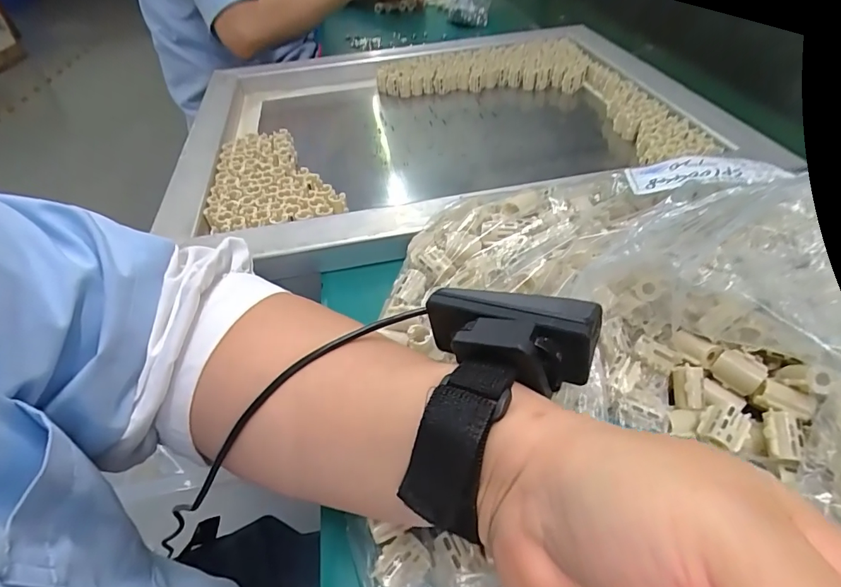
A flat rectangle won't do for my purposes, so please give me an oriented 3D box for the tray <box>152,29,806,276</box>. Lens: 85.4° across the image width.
[{"bbox_3d":[0.014,-0.176,0.489,0.498,0.057,0.408,-7,45,-4],"label":"tray"}]

